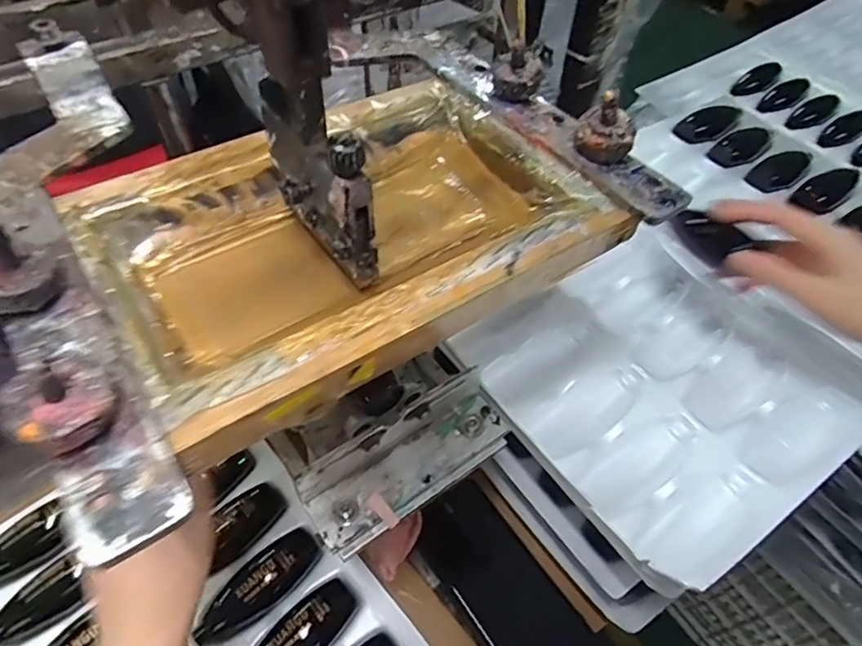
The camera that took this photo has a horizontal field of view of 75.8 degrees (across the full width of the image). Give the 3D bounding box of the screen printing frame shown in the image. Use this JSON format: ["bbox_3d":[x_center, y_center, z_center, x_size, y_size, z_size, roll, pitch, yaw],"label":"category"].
[{"bbox_3d":[-0.039,-0.048,0.279,0.228,0.028,0.168,-29,58,-23],"label":"screen printing frame"}]

